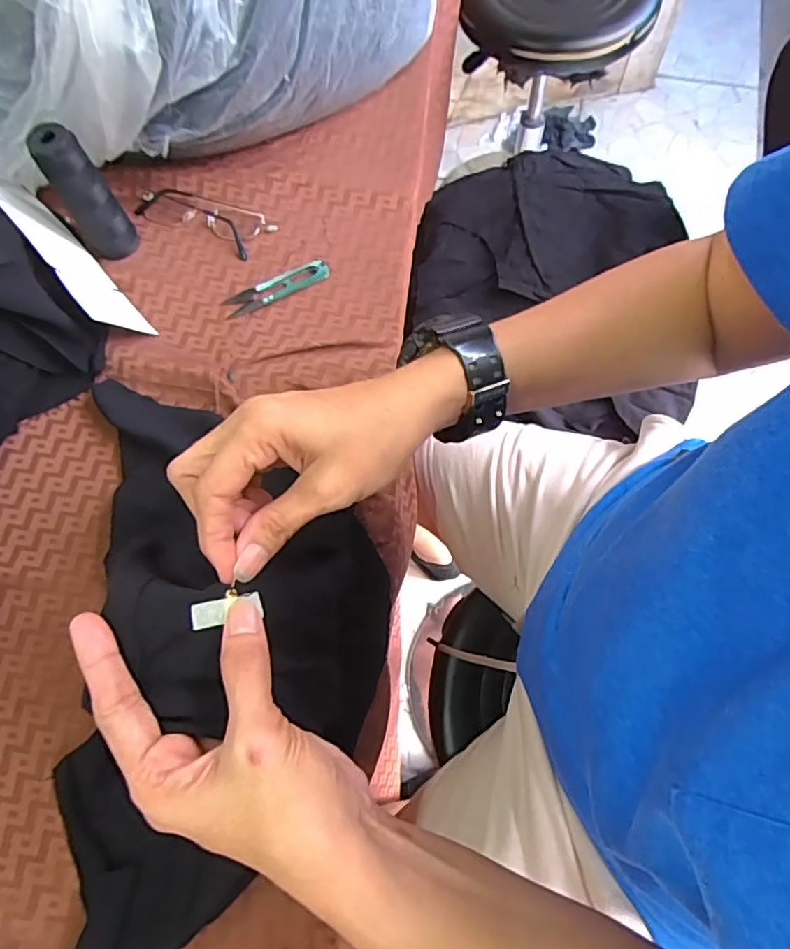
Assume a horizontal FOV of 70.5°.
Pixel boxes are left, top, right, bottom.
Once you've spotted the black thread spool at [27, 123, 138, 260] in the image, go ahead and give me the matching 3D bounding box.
[{"bbox_3d":[-0.265,-0.239,0.484,0.040,0.114,0.031,-29,72,-7],"label":"black thread spool"}]

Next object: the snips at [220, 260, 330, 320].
[{"bbox_3d":[-0.109,-0.173,0.515,0.101,0.006,0.024,-27,72,-6],"label":"snips"}]

